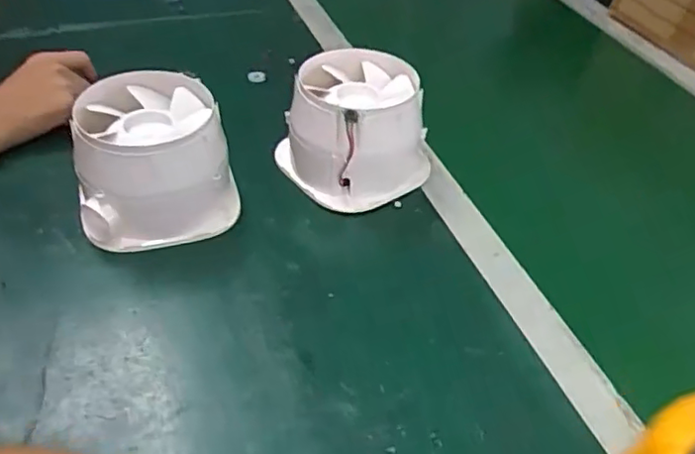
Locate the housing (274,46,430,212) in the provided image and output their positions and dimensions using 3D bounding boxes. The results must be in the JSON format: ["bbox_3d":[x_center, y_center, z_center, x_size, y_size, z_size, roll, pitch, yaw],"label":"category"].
[{"bbox_3d":[0.006,-0.096,0.591,0.141,0.095,0.127,-1,43,-7],"label":"housing"}]

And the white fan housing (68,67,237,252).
[{"bbox_3d":[-0.169,-0.059,0.544,0.125,0.102,0.127,-10,45,-17],"label":"white fan housing"}]

